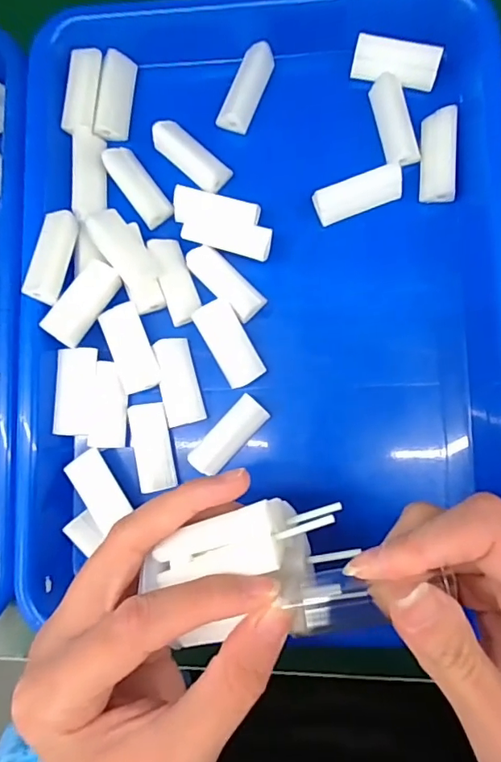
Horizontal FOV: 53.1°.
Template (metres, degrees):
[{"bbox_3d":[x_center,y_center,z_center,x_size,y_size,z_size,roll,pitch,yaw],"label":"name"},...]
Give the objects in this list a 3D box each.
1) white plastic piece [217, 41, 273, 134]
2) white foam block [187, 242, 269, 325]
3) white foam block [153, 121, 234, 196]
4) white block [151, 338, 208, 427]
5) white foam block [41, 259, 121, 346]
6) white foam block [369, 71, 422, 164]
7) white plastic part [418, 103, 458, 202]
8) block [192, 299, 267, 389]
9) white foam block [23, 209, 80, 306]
[{"bbox_3d":[-0.002,-0.162,0.279,0.016,0.012,0.047,22,86,6],"label":"white plastic piece"},{"bbox_3d":[-0.014,-0.053,0.268,0.018,0.010,0.046,-45,83,-1],"label":"white foam block"},{"bbox_3d":[-0.032,-0.123,0.274,0.045,0.015,0.017,41,89,7],"label":"white foam block"},{"bbox_3d":[-0.038,0.000,0.269,0.020,0.011,0.045,-14,83,3],"label":"white block"},{"bbox_3d":[-0.087,-0.041,0.261,0.017,0.010,0.046,33,79,3],"label":"white foam block"},{"bbox_3d":[0.078,-0.140,0.270,0.018,0.010,0.046,-14,83,3],"label":"white foam block"},{"bbox_3d":[0.101,-0.119,0.267,0.018,0.011,0.047,3,84,5],"label":"white plastic part"},{"bbox_3d":[-0.011,-0.020,0.266,0.020,0.014,0.046,-28,83,1],"label":"block"},{"bbox_3d":[-0.101,-0.063,0.255,0.013,0.016,0.046,12,85,6],"label":"white foam block"}]

